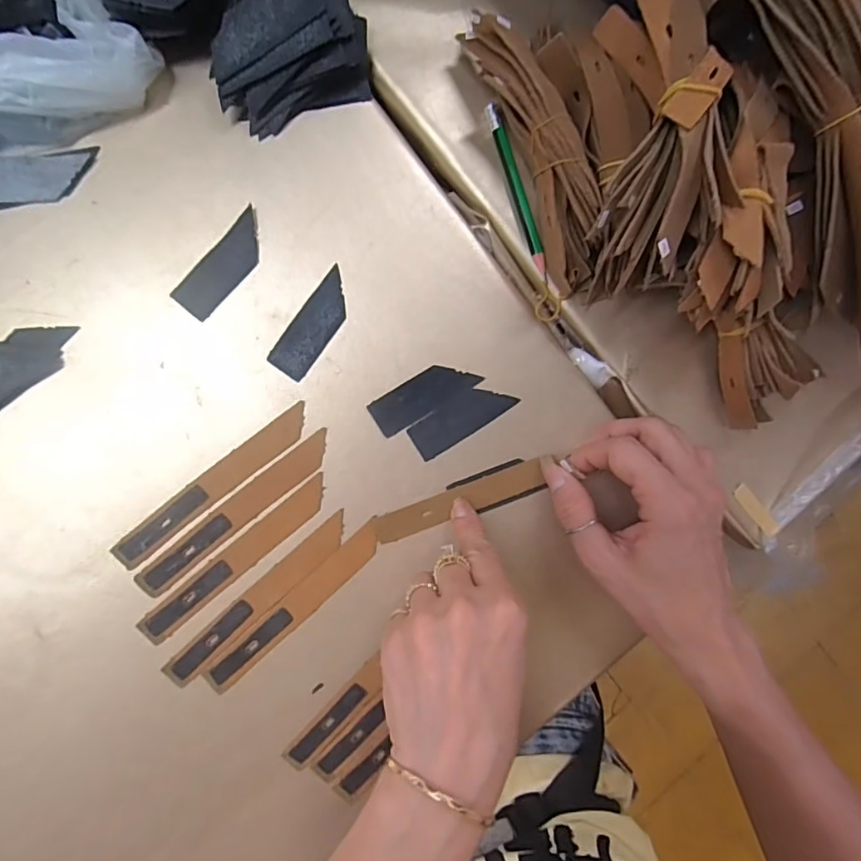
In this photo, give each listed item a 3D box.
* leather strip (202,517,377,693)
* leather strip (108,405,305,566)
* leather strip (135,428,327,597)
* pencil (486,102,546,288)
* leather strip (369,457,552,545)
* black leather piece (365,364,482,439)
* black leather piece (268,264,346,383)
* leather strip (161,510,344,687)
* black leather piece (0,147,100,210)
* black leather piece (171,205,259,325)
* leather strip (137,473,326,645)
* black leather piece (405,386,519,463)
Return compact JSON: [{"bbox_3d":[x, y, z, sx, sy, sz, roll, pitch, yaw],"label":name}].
[{"bbox_3d":[-0.076,0.099,0.295,0.123,0.004,0.017,-43,96,-5],"label":"leather strip"},{"bbox_3d":[-0.119,0.030,0.289,0.125,0.004,0.016,-39,96,-5],"label":"leather strip"},{"bbox_3d":[-0.107,0.046,0.291,0.126,0.004,0.017,-39,96,-5],"label":"leather strip"},{"bbox_3d":[0.051,-0.137,0.302,0.007,0.010,0.100,-19,94,-7],"label":"pencil"},{"bbox_3d":[0.017,0.042,0.307,0.102,0.004,0.017,-20,94,-4],"label":"leather strip"},{"bbox_3d":[-0.003,-0.021,0.303,0.063,0.004,0.023,-31,95,-6],"label":"black leather piece"},{"bbox_3d":[-0.065,-0.060,0.295,0.022,0.004,0.063,35,87,-7],"label":"black leather piece"},{"bbox_3d":[-0.095,0.094,0.292,0.124,0.004,0.017,-42,96,-5],"label":"leather strip"},{"bbox_3d":[-0.209,-0.132,0.273,0.066,0.008,0.025,-13,93,-7],"label":"black leather piece"},{"bbox_3d":[-0.113,-0.091,0.288,0.022,0.004,0.062,41,86,-7],"label":"black leather piece"},{"bbox_3d":[-0.107,0.072,0.290,0.124,0.004,0.016,-40,96,-5],"label":"leather strip"},{"bbox_3d":[0.019,-0.008,0.306,0.063,0.004,0.023,-32,95,-6],"label":"black leather piece"}]

